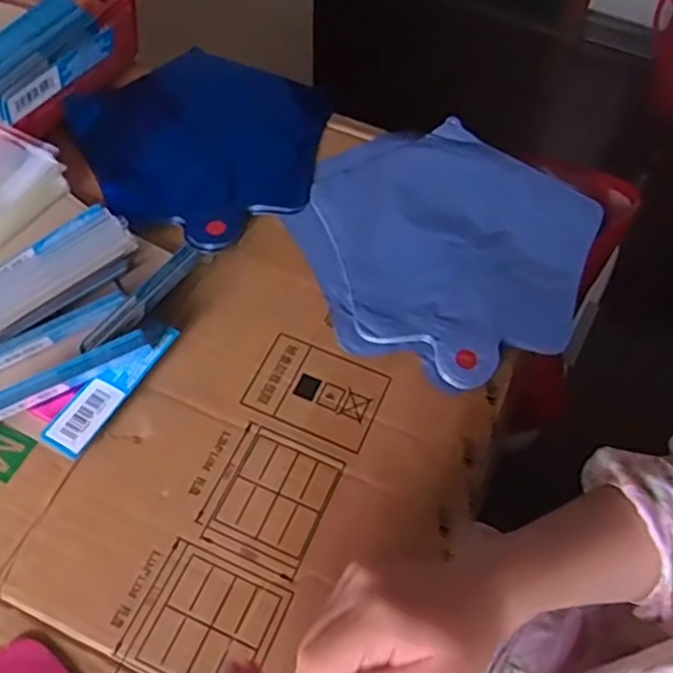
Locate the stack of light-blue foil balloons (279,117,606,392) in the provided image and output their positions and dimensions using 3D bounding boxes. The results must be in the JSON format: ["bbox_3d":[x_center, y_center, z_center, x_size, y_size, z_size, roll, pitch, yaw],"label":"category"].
[{"bbox_3d":[0.086,-0.083,0.562,0.231,0.019,0.252,20,60,10],"label":"stack of light-blue foil balloons"}]

